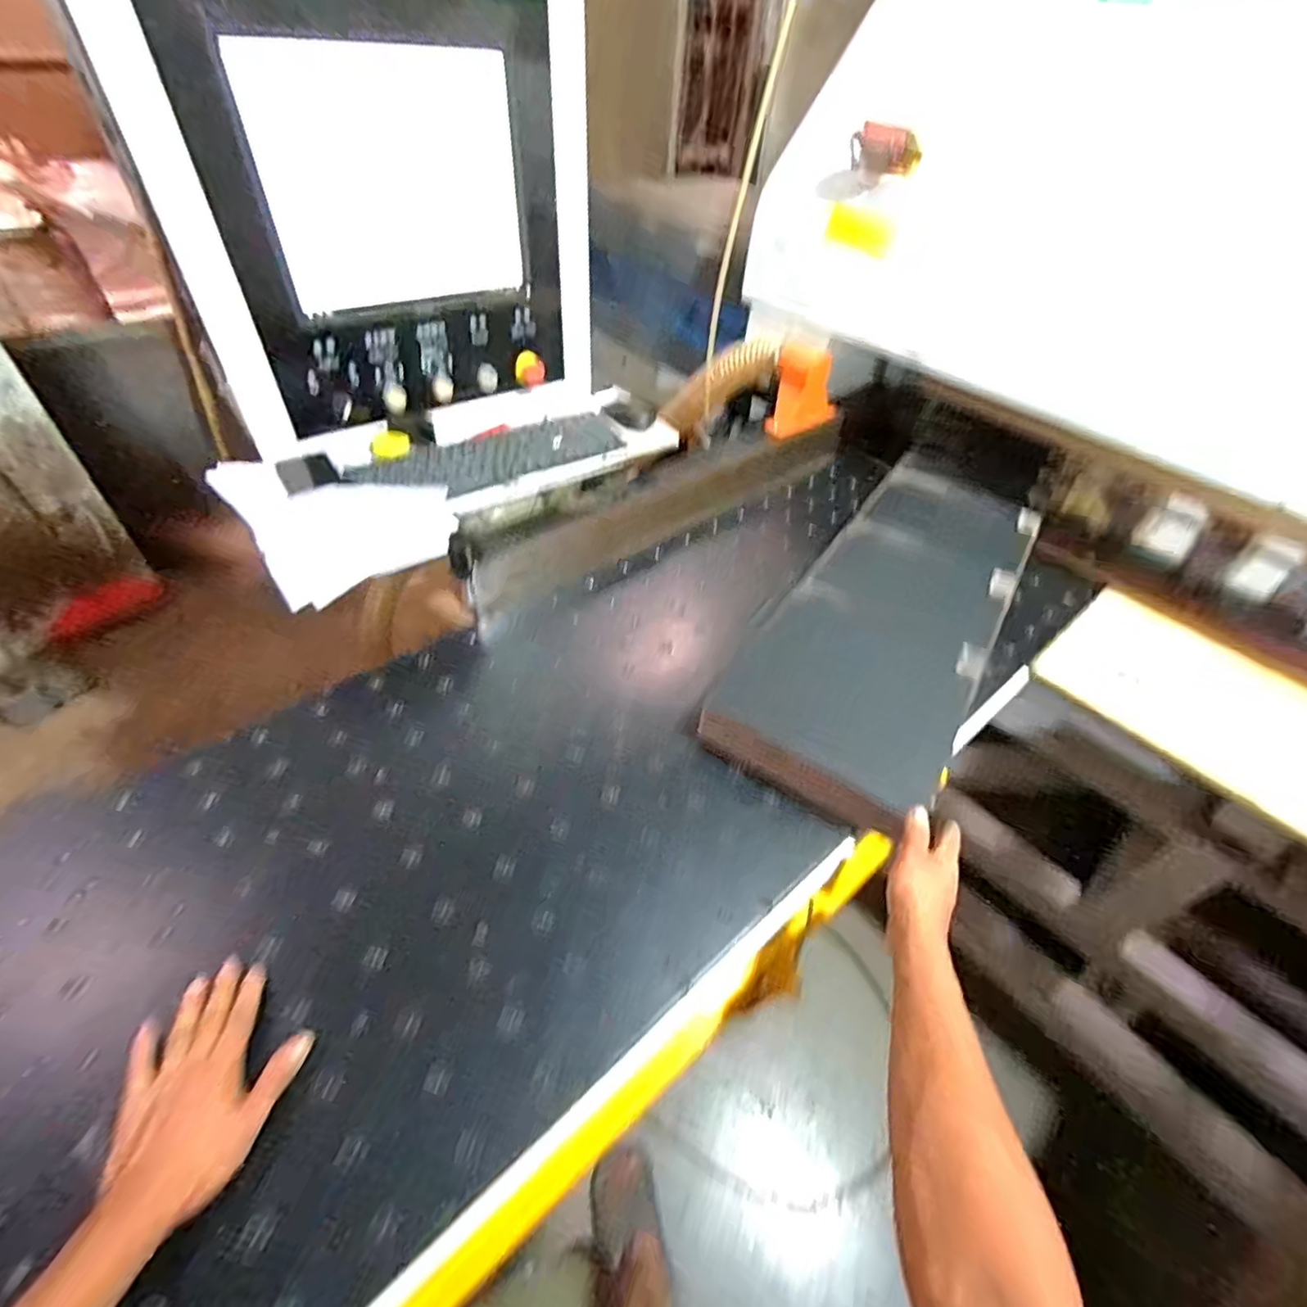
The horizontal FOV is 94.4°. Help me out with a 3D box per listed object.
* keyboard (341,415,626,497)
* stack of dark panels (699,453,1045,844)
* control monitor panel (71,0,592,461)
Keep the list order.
[{"bbox_3d":[-0.251,-0.316,0.965,0.417,0.024,0.139,-26,54,-26],"label":"keyboard"},{"bbox_3d":[0.372,-0.084,0.926,0.289,0.054,0.751,27,56,20],"label":"stack of dark panels"},{"bbox_3d":[-0.350,-0.630,0.848,0.167,0.559,0.570,36,54,26],"label":"control monitor panel"}]

